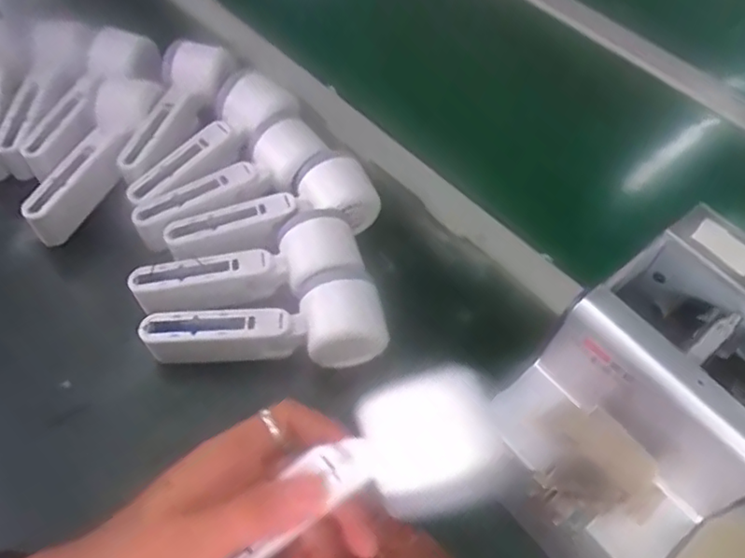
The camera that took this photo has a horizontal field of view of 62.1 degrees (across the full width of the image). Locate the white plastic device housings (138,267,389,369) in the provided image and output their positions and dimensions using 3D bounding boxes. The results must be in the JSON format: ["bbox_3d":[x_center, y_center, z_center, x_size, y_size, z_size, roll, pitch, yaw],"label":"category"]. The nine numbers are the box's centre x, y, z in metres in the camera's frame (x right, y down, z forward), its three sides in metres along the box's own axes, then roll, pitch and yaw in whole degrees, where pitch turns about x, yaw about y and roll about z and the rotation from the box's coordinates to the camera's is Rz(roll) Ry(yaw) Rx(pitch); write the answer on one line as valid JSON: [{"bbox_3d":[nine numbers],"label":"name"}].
[{"bbox_3d":[-0.073,0.040,0.435,0.160,0.041,0.058,-12,58,-13],"label":"white plastic device housings"}]

